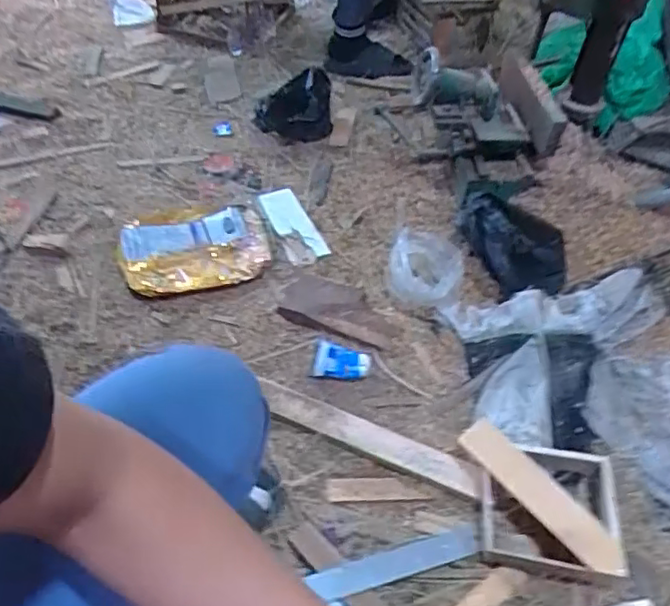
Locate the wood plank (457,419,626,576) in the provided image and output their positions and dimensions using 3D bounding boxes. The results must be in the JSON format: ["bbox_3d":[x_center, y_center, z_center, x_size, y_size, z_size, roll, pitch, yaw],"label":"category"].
[{"bbox_3d":[0.285,0.267,0.862,0.053,0.014,0.260,-42,59,-11],"label":"wood plank"}]

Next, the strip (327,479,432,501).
[{"bbox_3d":[0.067,0.287,0.950,0.157,0.005,0.034,0,47,-4],"label":"strip"}]

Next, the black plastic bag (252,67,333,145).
[{"bbox_3d":[-0.101,-0.473,1.484,0.170,0.137,0.112,-18,51,-20],"label":"black plastic bag"}]

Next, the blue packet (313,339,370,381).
[{"bbox_3d":[0.011,0.101,1.061,0.097,0.016,0.065,15,48,9],"label":"blue packet"}]

